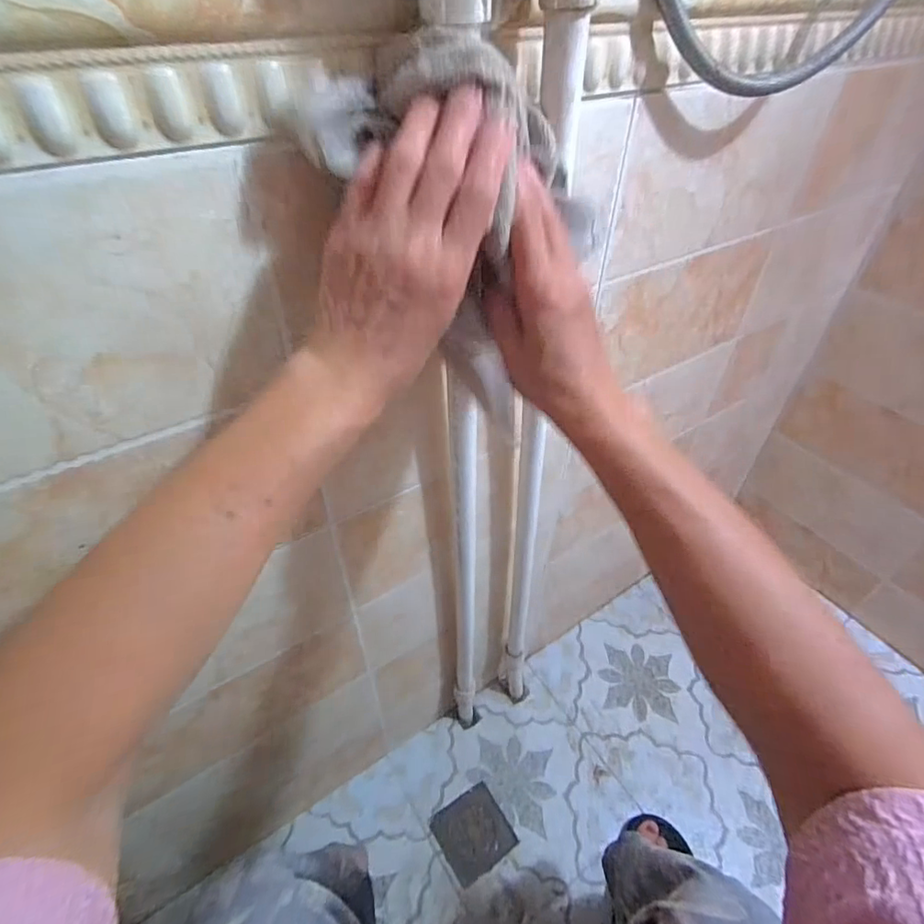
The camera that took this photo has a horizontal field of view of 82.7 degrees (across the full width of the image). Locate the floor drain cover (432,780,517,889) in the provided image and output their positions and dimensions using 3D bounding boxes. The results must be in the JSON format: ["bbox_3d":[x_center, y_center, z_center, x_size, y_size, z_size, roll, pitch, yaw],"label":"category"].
[{"bbox_3d":[0.017,0.549,0.778,0.100,0.010,0.095,-24,49,-24],"label":"floor drain cover"}]

